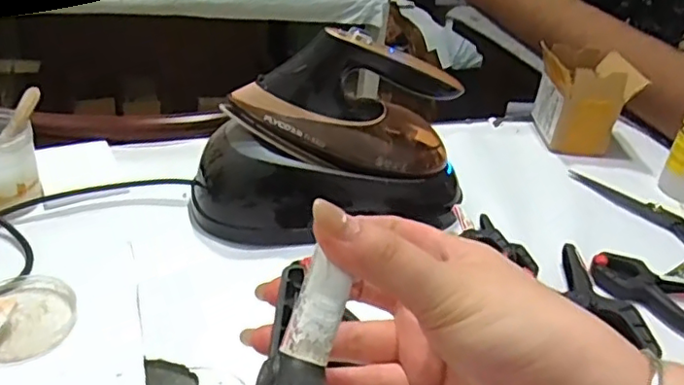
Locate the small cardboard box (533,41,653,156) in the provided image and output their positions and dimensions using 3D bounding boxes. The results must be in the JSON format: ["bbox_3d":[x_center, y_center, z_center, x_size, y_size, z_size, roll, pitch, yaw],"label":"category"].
[{"bbox_3d":[0.356,-0.139,0.898,0.116,0.116,0.128,3,32,-4],"label":"small cardboard box"}]

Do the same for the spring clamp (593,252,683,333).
[{"bbox_3d":[0.308,0.096,0.609,0.104,0.021,0.065,24,36,26],"label":"spring clamp"}]

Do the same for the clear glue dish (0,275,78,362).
[{"bbox_3d":[-0.267,0.098,0.503,0.080,0.021,0.092,5,32,-2],"label":"clear glue dish"}]

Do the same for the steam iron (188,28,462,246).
[{"bbox_3d":[-0.009,-0.068,0.649,0.296,0.186,0.117,-1,33,-11],"label":"steam iron"}]

